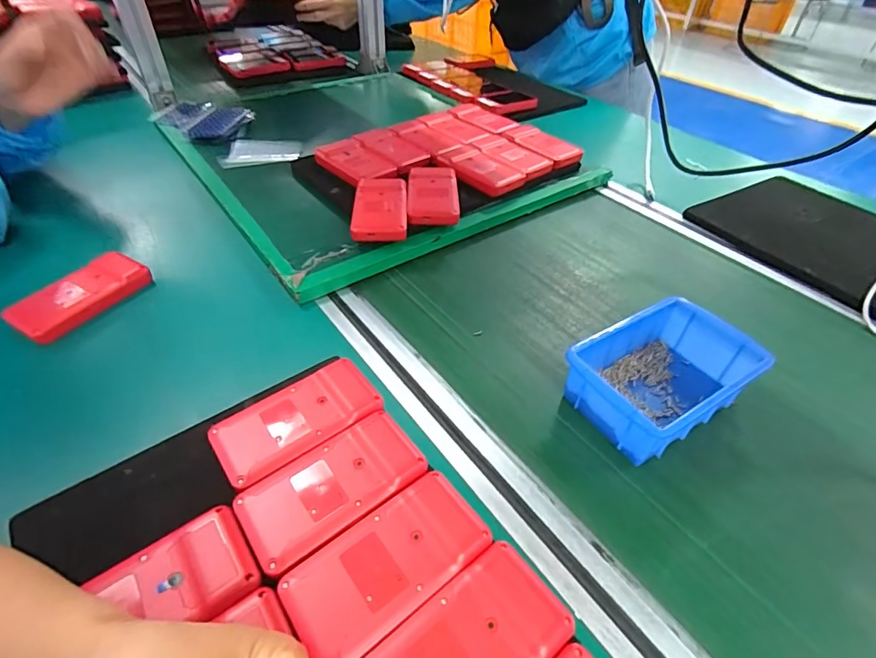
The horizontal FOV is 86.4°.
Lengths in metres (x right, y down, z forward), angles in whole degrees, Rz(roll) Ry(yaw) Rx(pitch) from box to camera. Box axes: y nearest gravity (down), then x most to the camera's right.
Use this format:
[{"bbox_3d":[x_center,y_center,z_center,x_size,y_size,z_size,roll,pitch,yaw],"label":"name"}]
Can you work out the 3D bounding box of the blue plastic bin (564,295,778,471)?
[{"bbox_3d":[0.184,0.038,0.390,0.148,0.053,0.095,-23,50,-26],"label":"blue plastic bin"}]

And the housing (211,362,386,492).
[{"bbox_3d":[-0.107,0.075,0.363,0.120,0.032,0.064,-26,51,-28],"label":"housing"}]

